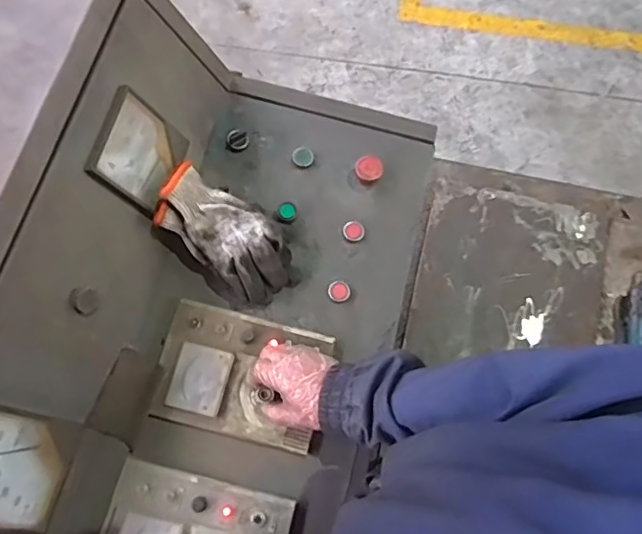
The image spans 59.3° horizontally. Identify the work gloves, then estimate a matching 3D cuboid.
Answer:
[{"bbox_3d":[-0.125,-0.040,0.735,0.190,0.094,0.118,42,77,14],"label":"work gloves"}]

